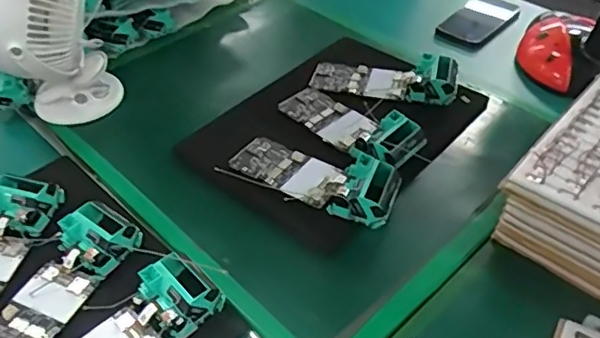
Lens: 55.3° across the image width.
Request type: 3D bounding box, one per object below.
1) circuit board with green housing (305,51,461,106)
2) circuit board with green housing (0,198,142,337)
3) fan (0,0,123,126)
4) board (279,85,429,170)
[{"bbox_3d":[0.115,-0.127,0.778,0.195,0.044,0.060,10,45,10],"label":"circuit board with green housing"},{"bbox_3d":[-0.242,0.111,0.558,0.075,0.032,0.206,21,49,21],"label":"circuit board with green housing"},{"bbox_3d":[-0.308,-0.148,0.716,0.130,0.228,0.104,-18,47,-18],"label":"fan"},{"bbox_3d":[0.065,-0.059,0.707,0.074,0.036,0.179,-33,53,-29],"label":"board"}]

